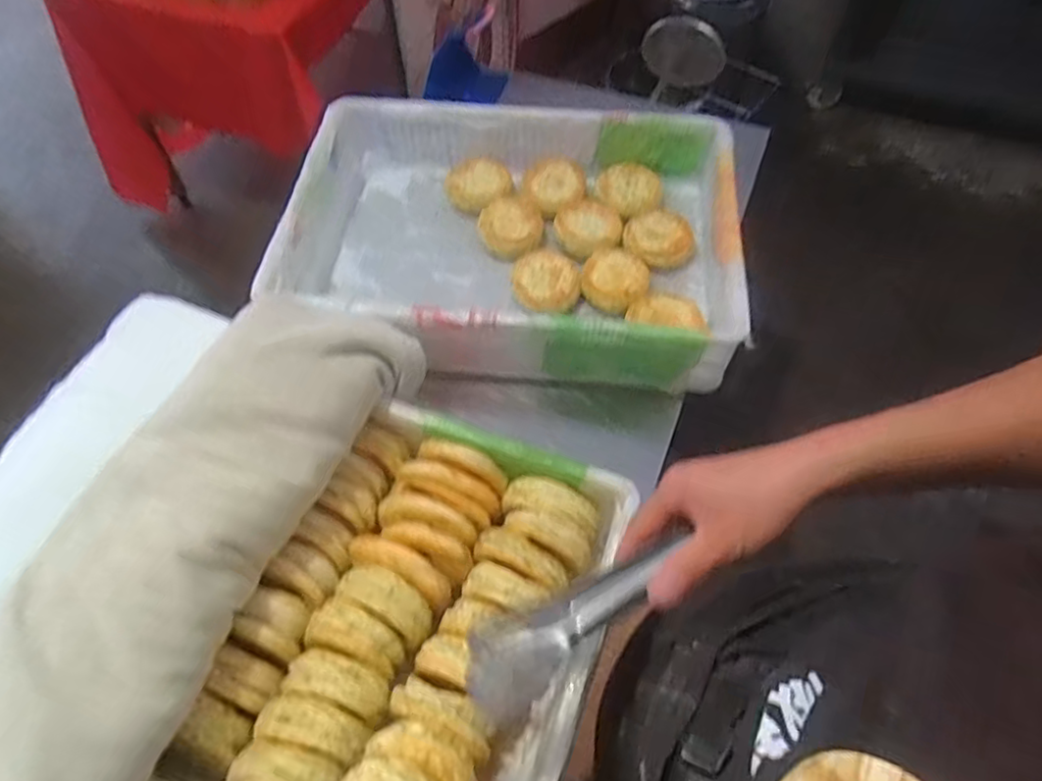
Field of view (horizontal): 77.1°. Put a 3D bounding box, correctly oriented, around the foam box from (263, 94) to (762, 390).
[{"bbox_3d":[-0.015,-0.216,0.922,0.589,0.142,0.410,4,58,3],"label":"foam box"}]

